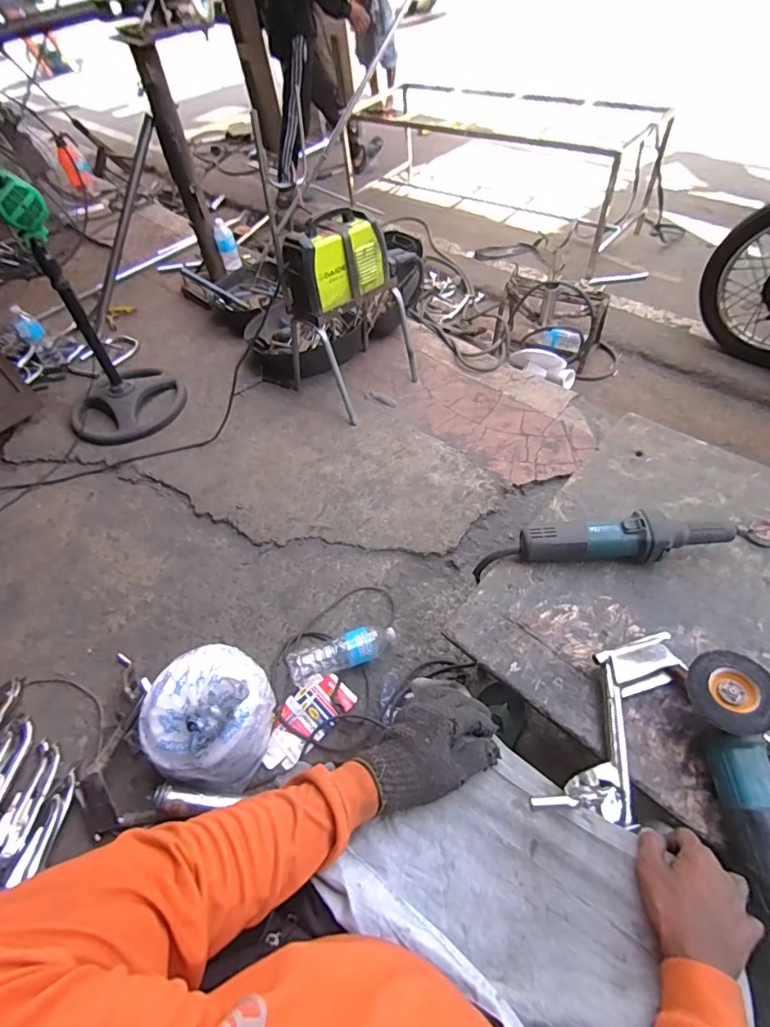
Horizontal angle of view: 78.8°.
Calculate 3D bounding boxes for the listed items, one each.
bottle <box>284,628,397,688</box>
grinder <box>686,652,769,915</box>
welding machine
[{"bbox_3d":[-0.097,0.327,1.101,0.259,0.090,0.070,-22,54,-10],"label":"bottle"},{"bbox_3d":[0.483,0.344,0.549,0.165,0.099,0.341,-5,54,2],"label":"grinder"},{"bbox_3d":[-0.134,-0.726,1.363,0.306,0.220,0.128,-39,59,-21],"label":"welding machine"}]

